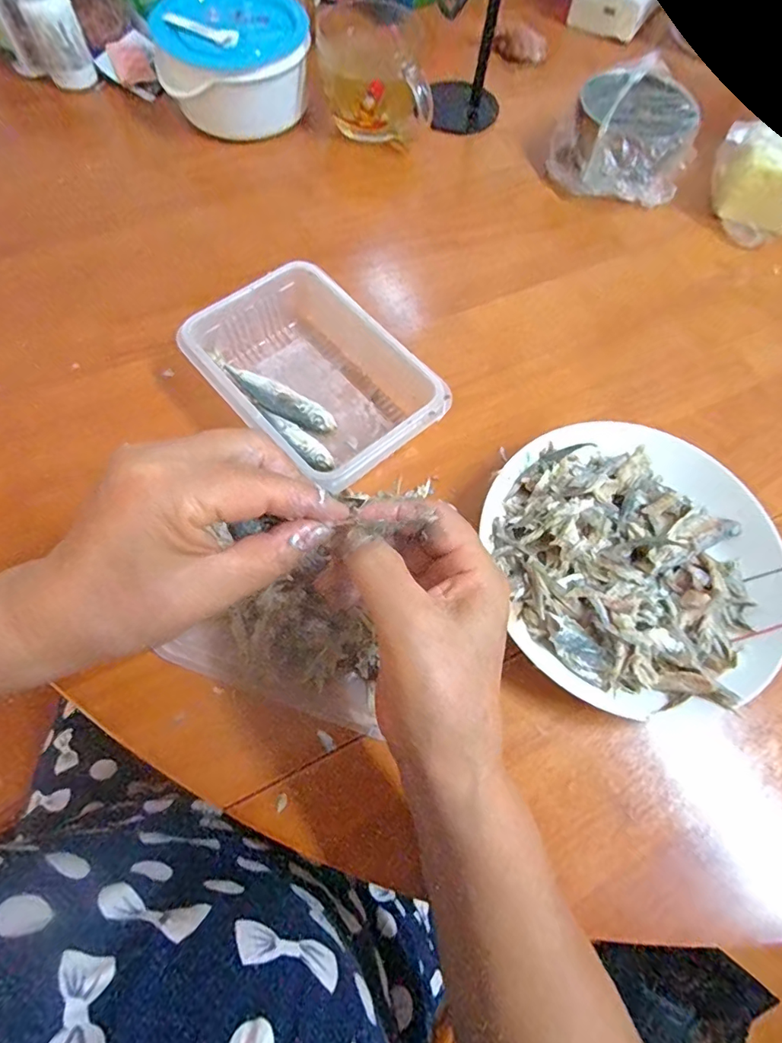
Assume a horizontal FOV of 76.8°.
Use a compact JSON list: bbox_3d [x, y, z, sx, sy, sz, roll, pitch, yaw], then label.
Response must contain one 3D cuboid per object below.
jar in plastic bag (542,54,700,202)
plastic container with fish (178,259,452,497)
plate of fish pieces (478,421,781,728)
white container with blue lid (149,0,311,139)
[{"bbox_3d":[0.247,-0.404,0.518,0.137,0.071,0.126,19,67,5],"label":"jar in plastic bag"},{"bbox_3d":[-0.054,-0.108,0.383,0.112,0.051,0.178,-39,74,-18],"label":"plastic container with fish"},{"bbox_3d":[0.166,0.027,0.339,0.189,0.047,0.200,1,66,-3],"label":"plate of fish pieces"},{"bbox_3d":[-0.166,-0.489,0.526,0.151,0.081,0.127,-11,67,-8],"label":"white container with blue lid"}]

